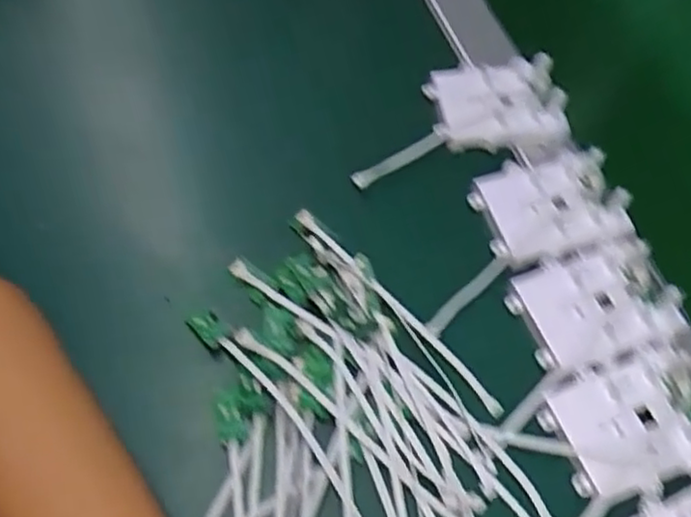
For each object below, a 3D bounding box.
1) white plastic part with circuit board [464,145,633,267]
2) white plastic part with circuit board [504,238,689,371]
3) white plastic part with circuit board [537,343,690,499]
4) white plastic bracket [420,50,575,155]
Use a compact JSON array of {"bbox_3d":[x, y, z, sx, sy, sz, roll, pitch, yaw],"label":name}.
[{"bbox_3d":[0.128,-0.035,0.439,0.084,0.021,0.068,-14,61,-10],"label":"white plastic part with circuit board"},{"bbox_3d":[0.145,0.024,0.407,0.087,0.017,0.065,-15,62,-11],"label":"white plastic part with circuit board"},{"bbox_3d":[0.153,0.086,0.370,0.083,0.022,0.066,-18,62,-12],"label":"white plastic part with circuit board"},{"bbox_3d":[0.103,-0.108,0.487,0.088,0.029,0.068,-8,61,-7],"label":"white plastic bracket"}]

